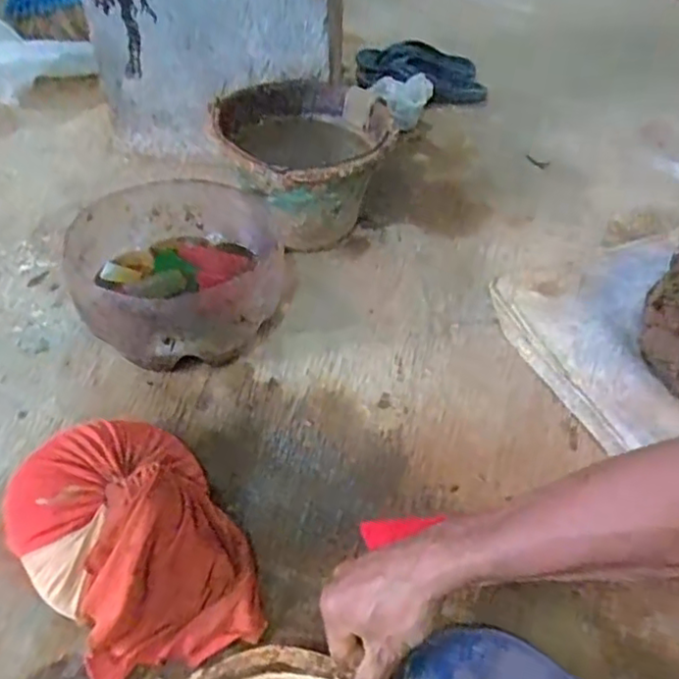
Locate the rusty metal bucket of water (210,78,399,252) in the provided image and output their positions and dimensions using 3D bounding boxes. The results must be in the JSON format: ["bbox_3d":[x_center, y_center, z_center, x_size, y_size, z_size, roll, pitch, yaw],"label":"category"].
[{"bbox_3d":[-0.055,-0.260,0.949,0.233,0.164,0.287,0,46,-6],"label":"rusty metal bucket of water"}]

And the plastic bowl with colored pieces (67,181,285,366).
[{"bbox_3d":[-0.197,-0.080,0.794,0.243,0.117,0.259,3,46,-3],"label":"plastic bowl with colored pieces"}]

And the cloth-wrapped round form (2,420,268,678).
[{"bbox_3d":[-0.186,0.167,0.566,0.174,0.099,0.212,-25,53,-27],"label":"cloth-wrapped round form"}]

